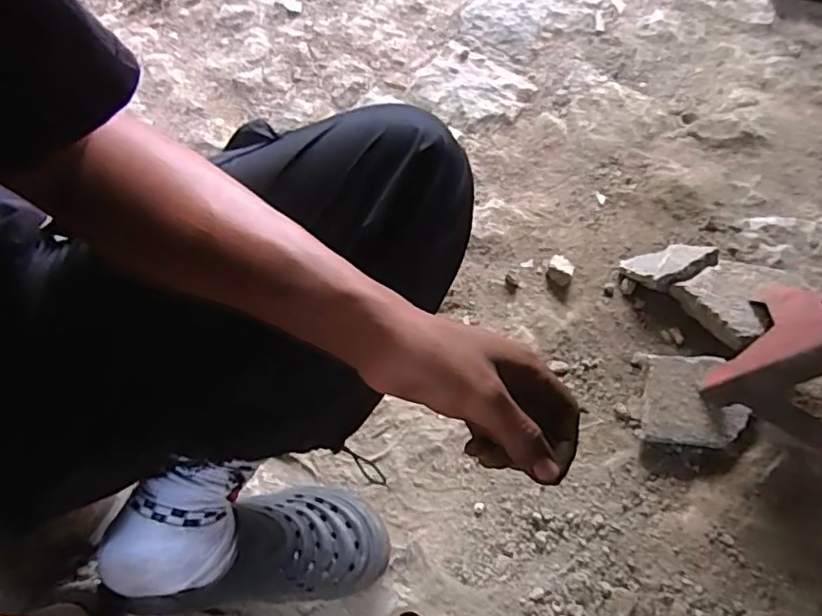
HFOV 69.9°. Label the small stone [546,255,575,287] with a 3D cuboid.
[{"bbox_3d":[0.194,-0.048,0.764,0.031,0.021,0.038,17,66,10],"label":"small stone"}]

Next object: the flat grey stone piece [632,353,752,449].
[{"bbox_3d":[0.309,0.102,0.659,0.118,0.037,0.107,10,65,7],"label":"flat grey stone piece"}]

